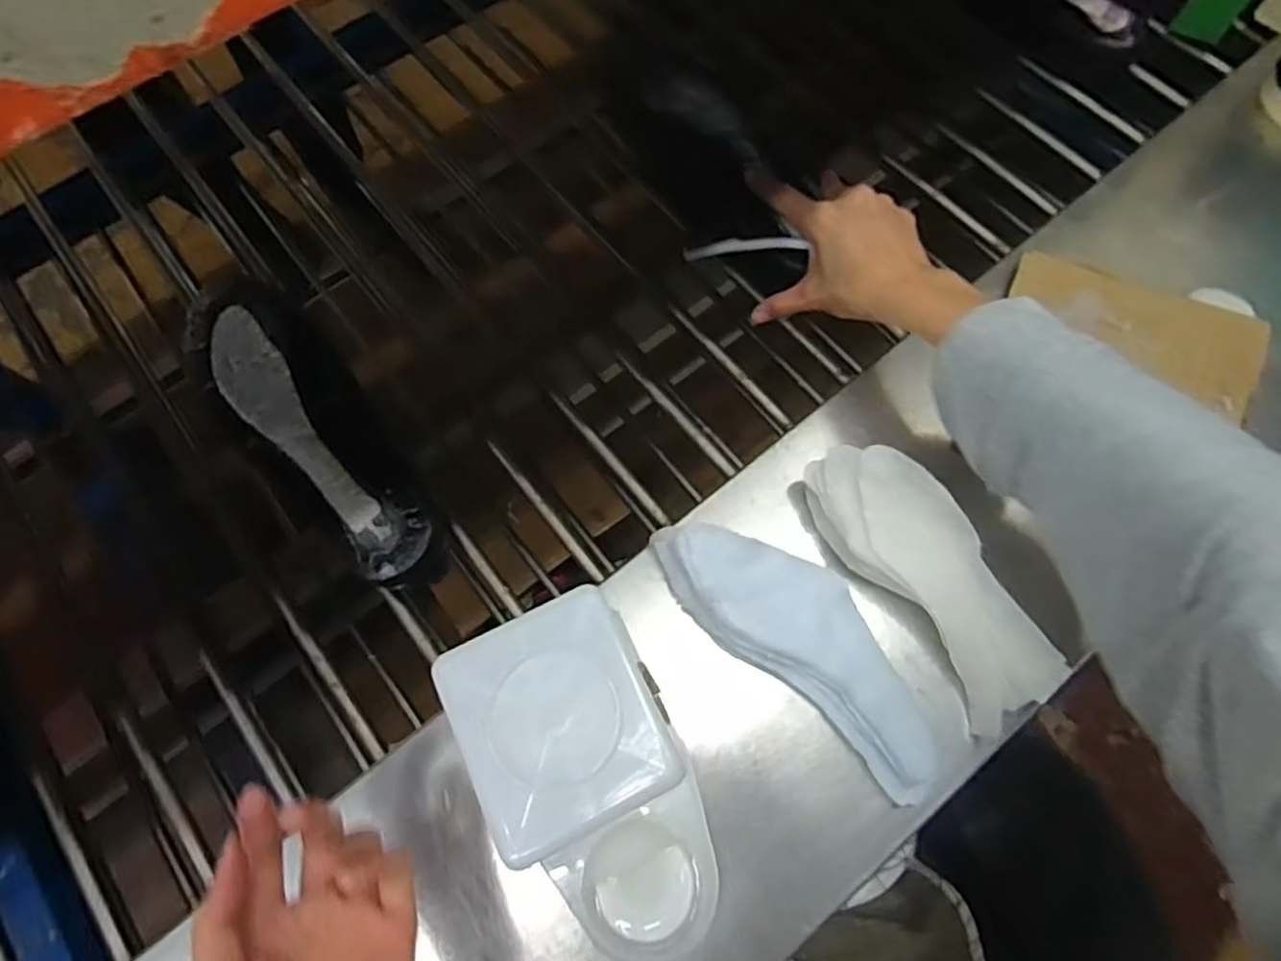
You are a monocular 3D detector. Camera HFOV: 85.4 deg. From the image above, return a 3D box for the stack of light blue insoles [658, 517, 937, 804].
[{"bbox_3d":[0.104,0.098,0.439,0.212,0.038,0.073,40,76,15],"label":"stack of light blue insoles"}]

